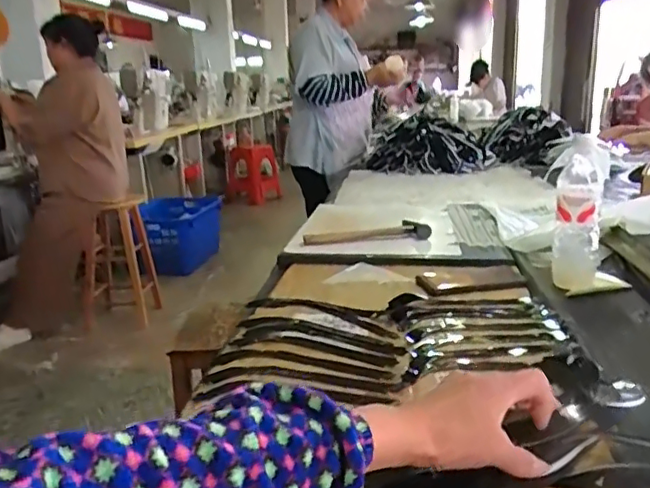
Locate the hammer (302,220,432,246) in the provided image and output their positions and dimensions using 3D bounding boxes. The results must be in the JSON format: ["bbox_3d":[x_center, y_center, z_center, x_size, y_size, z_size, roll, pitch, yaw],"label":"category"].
[{"bbox_3d":[0.080,-0.019,1.158,0.244,0.032,0.080,-11,18,-4],"label":"hammer"}]

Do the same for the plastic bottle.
[{"bbox_3d":[0.380,-0.046,0.886,0.067,0.209,0.062,4,17,19],"label":"plastic bottle"}]

